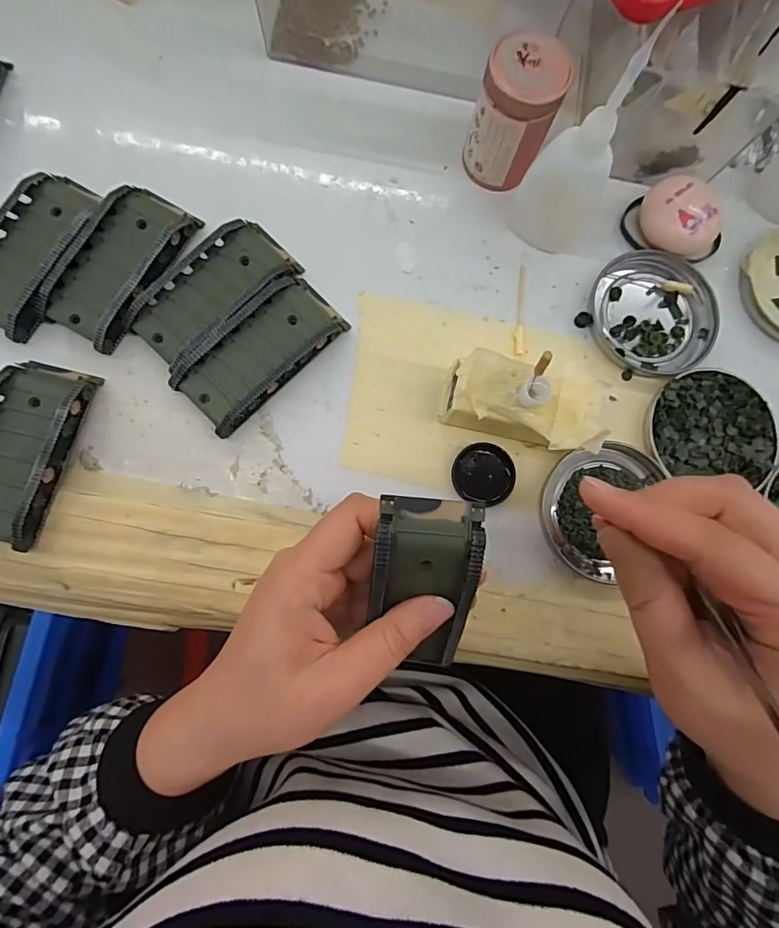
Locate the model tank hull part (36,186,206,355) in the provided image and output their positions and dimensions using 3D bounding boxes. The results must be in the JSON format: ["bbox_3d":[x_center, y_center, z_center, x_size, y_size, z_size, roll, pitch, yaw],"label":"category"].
[{"bbox_3d":[-0.153,-0.115,0.270,0.050,0.019,0.093,30,81,0],"label":"model tank hull part"}]

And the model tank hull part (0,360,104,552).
[{"bbox_3d":[-0.194,-0.008,0.248,0.043,0.025,0.095,14,82,-2],"label":"model tank hull part"}]

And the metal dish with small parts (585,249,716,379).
[{"bbox_3d":[0.164,-0.094,0.294,0.075,0.008,0.076,1,82,-4],"label":"metal dish with small parts"}]

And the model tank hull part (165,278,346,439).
[{"bbox_3d":[-0.072,-0.064,0.269,0.046,0.019,0.095,45,82,3],"label":"model tank hull part"}]

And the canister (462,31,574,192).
[{"bbox_3d":[0.072,-0.200,0.275,0.043,0.063,0.043,1,82,-4],"label":"canister"}]

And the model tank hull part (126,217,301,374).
[{"bbox_3d":[-0.100,-0.099,0.272,0.047,0.019,0.096,44,82,3],"label":"model tank hull part"}]

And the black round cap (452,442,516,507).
[{"bbox_3d":[0.054,0.007,0.273,0.035,0.008,0.035,1,82,-4],"label":"black round cap"}]

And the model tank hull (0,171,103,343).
[{"bbox_3d":[-0.202,-0.121,0.268,0.046,0.018,0.095,26,81,0],"label":"model tank hull"}]

